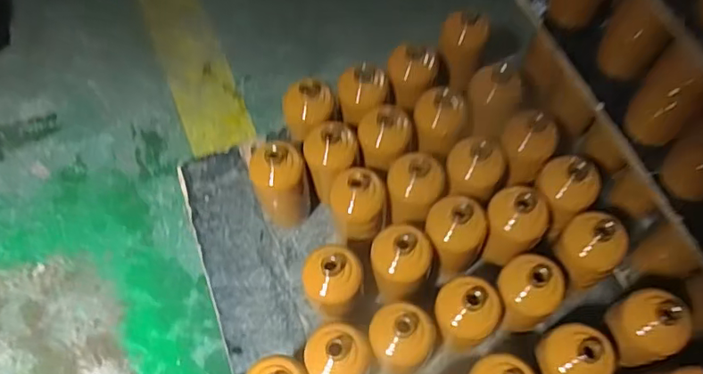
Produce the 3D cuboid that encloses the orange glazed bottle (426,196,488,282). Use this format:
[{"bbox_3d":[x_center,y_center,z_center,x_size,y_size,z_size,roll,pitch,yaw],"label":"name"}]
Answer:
[{"bbox_3d":[0.148,0.071,0.801,0.073,0.158,0.080,-1,62,2],"label":"orange glazed bottle"}]

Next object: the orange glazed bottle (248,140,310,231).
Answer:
[{"bbox_3d":[-0.108,-0.001,0.863,0.082,0.186,0.065,-21,64,-9],"label":"orange glazed bottle"}]

